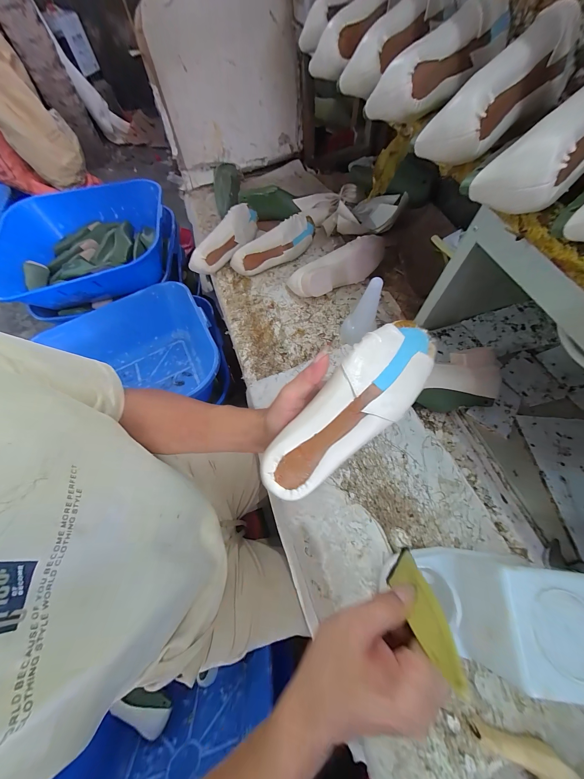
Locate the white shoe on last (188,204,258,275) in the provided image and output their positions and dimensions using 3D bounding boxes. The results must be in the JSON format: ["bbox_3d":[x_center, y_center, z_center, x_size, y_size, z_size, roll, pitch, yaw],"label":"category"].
[{"bbox_3d":[-0.154,-0.356,0.626,0.064,0.073,0.205,34,71,17],"label":"white shoe on last"}]

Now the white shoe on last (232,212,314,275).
[{"bbox_3d":[-0.035,-0.335,0.612,0.224,0.073,0.069,-29,67,-11],"label":"white shoe on last"}]

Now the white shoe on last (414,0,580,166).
[{"bbox_3d":[0.211,-0.297,0.261,0.167,0.056,0.059,-35,67,2],"label":"white shoe on last"}]

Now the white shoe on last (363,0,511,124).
[{"bbox_3d":[0.183,-0.394,0.306,0.190,0.056,0.067,-37,68,2],"label":"white shoe on last"}]

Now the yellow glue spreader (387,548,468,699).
[{"bbox_3d":[0.107,0.184,0.221,0.031,0.121,0.004,-39,87,5],"label":"yellow glue spreader"}]

